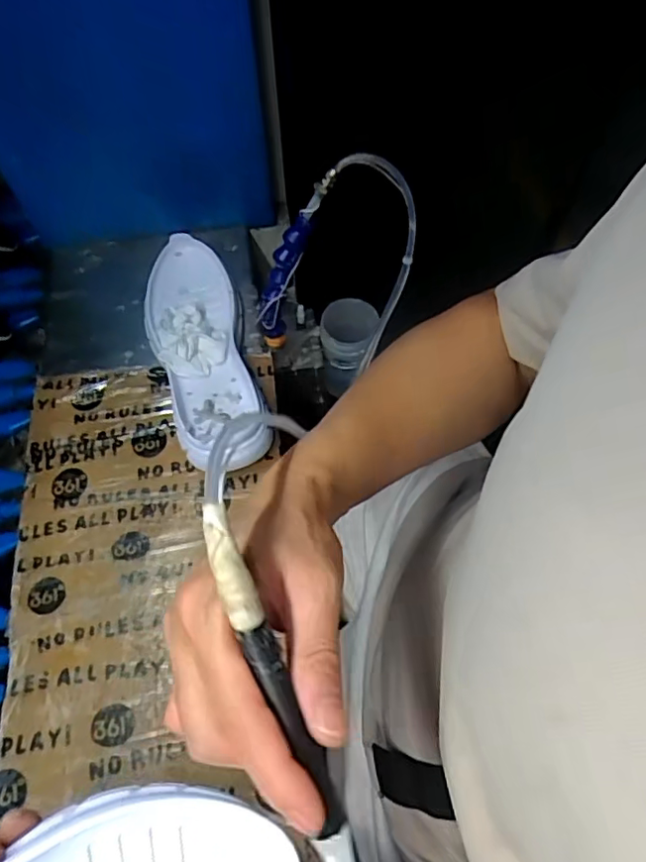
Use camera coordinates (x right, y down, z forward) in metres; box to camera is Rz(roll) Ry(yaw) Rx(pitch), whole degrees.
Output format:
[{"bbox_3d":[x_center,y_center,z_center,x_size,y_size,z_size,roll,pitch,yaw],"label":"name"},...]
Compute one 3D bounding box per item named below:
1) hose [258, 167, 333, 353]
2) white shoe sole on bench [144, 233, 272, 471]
[{"bbox_3d":[-0.036,-0.160,0.556,0.025,0.187,0.036,41,42,18],"label":"hose"},{"bbox_3d":[-0.126,-0.085,0.584,0.098,0.047,0.281,-14,64,-7],"label":"white shoe sole on bench"}]

